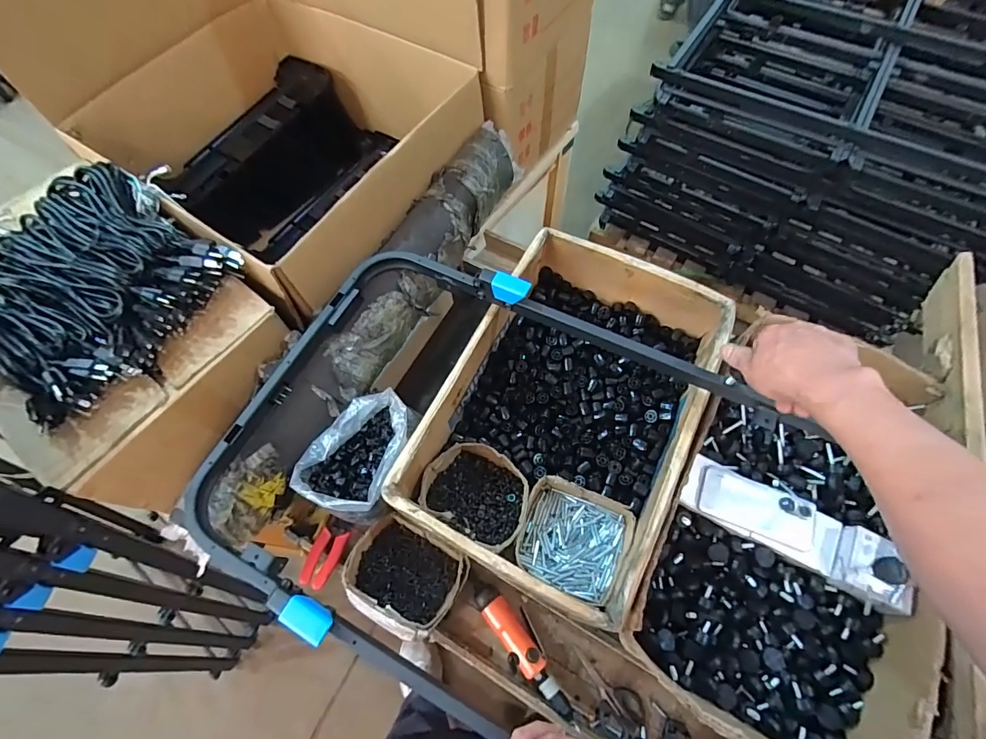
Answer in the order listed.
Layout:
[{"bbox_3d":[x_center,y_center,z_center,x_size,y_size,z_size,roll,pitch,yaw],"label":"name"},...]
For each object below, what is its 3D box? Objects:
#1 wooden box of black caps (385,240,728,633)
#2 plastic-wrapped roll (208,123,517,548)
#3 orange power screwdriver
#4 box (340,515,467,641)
[{"bbox_3d":[0.126,0.052,0.716,0.339,0.144,0.535,26,69,14],"label":"wooden box of black caps"},{"bbox_3d":[-0.175,-0.118,0.744,0.130,0.097,0.830,21,68,12],"label":"plastic-wrapped roll"},{"bbox_3d":[0.048,0.428,0.678,0.061,0.040,0.216,-30,67,-11],"label":"orange power screwdriver"},{"bbox_3d":[-0.138,0.320,0.686,0.172,0.074,0.145,24,68,14],"label":"box"}]

